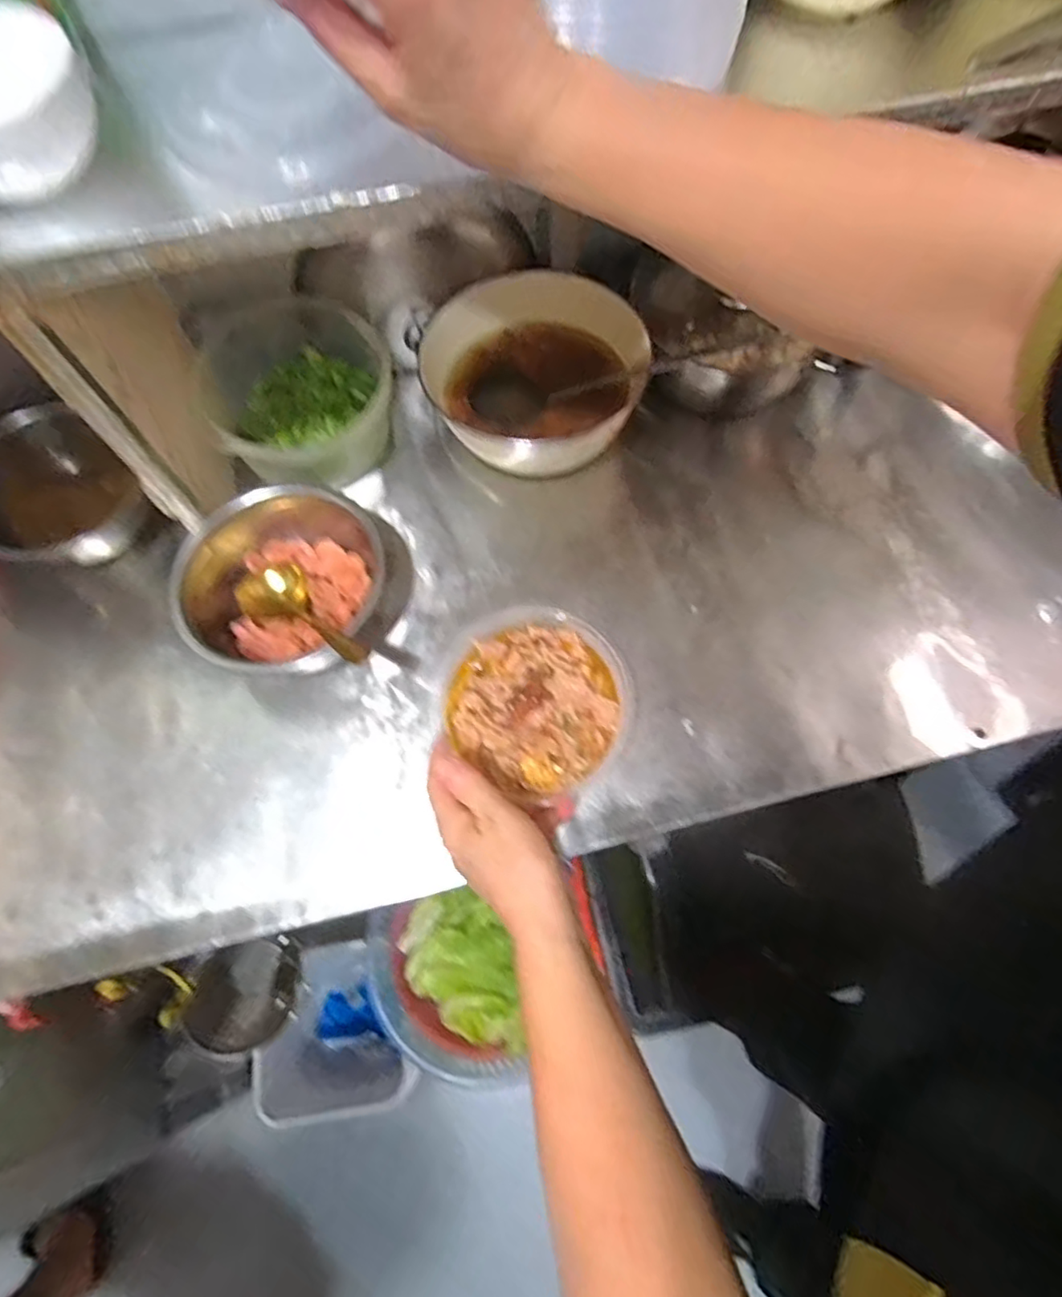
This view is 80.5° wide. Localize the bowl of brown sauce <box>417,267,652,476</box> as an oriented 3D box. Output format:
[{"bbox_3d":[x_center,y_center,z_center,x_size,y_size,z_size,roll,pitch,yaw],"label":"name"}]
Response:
[{"bbox_3d":[0.001,-0.261,0.589,0.198,0.072,0.199,-1,72,3],"label":"bowl of brown sauce"}]

